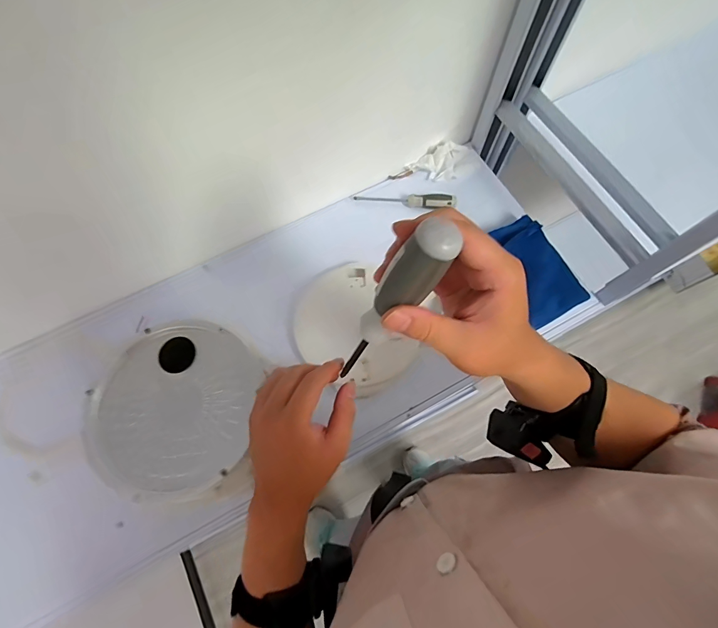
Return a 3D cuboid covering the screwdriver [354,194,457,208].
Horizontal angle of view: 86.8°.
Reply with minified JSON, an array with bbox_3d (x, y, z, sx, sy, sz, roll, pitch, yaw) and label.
[{"bbox_3d":[0.086,-0.212,0.707,0.186,0.022,0.025,6,70,3],"label":"screwdriver"}]

